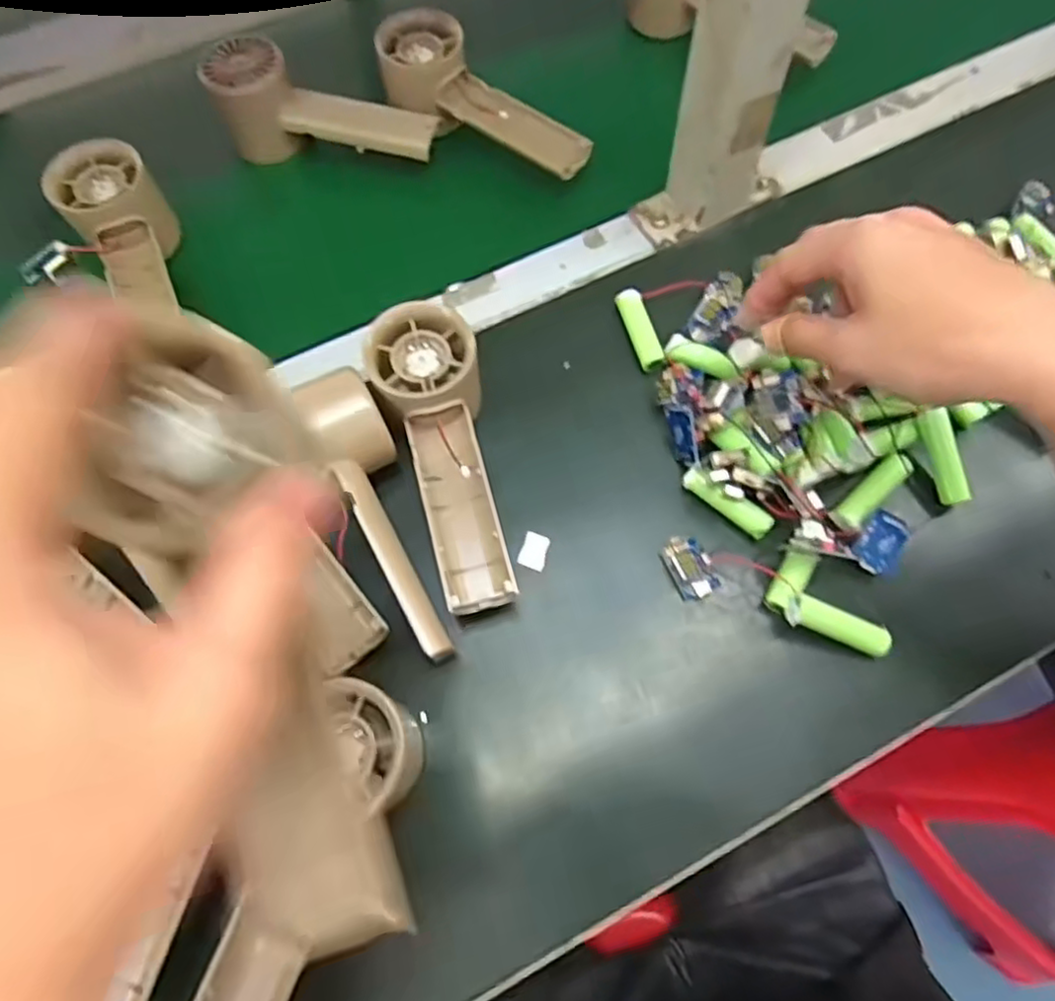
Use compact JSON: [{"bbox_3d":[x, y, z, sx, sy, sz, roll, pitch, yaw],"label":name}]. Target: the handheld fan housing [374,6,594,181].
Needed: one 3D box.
[{"bbox_3d":[-0.032,-0.259,0.442,0.153,0.038,0.052,42,75,14],"label":"handheld fan housing"}]

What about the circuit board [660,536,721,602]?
[{"bbox_3d":[0.084,0.034,0.353,0.021,0.009,0.032,-22,71,-8],"label":"circuit board"}]

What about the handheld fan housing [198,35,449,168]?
[{"bbox_3d":[-0.132,-0.260,0.455,0.147,0.054,0.049,9,70,4],"label":"handheld fan housing"}]

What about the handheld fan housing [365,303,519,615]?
[{"bbox_3d":[-0.040,-0.019,0.352,0.051,0.062,0.153,-15,70,-5],"label":"handheld fan housing"}]

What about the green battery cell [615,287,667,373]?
[{"bbox_3d":[0.066,-0.100,0.399,0.015,0.011,0.050,-14,70,-5],"label":"green battery cell"}]

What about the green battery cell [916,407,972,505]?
[{"bbox_3d":[0.219,-0.023,0.358,0.011,0.013,0.051,-20,95,-7],"label":"green battery cell"}]

